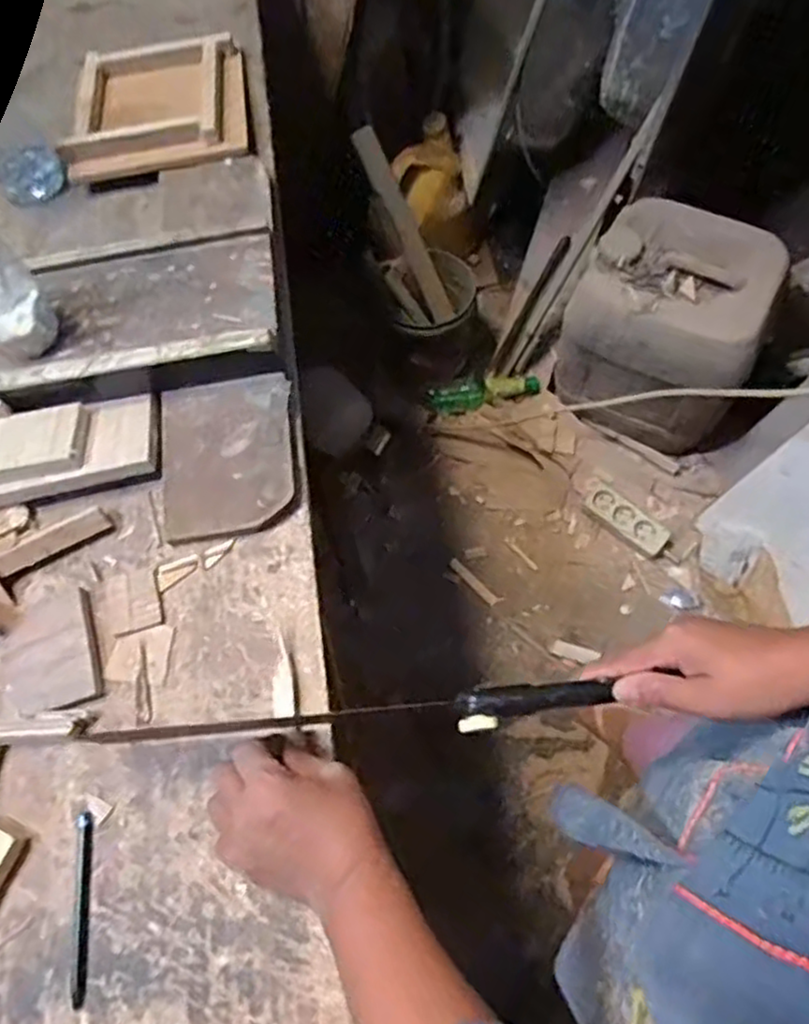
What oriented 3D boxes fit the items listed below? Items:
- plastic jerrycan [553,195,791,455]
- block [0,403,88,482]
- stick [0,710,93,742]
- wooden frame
[{"bbox_3d":[0.424,-0.294,1.137,0.273,0.312,0.232,24,74,14],"label":"plastic jerrycan"},{"bbox_3d":[-0.317,-0.054,0.557,0.115,0.009,0.065,-10,58,2],"label":"block"},{"bbox_3d":[-0.289,0.157,0.492,0.121,0.016,0.017,-5,67,0],"label":"stick"},{"bbox_3d":[-0.256,-0.425,0.713,0.185,0.039,0.179,-6,69,4],"label":"wooden frame"}]

